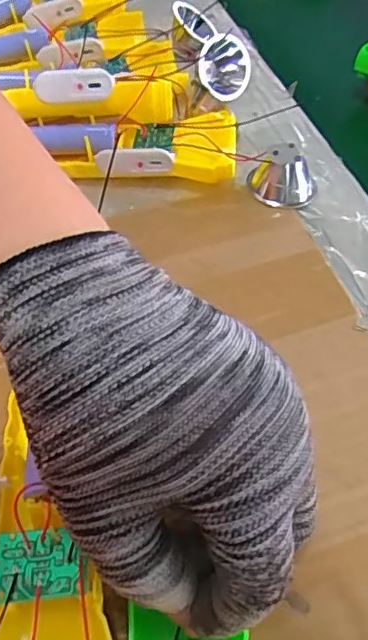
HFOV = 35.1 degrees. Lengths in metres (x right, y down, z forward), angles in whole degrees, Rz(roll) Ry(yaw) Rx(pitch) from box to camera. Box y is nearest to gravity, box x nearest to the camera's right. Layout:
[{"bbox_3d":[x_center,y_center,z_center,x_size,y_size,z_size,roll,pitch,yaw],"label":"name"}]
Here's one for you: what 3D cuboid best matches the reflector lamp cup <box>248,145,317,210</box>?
[{"bbox_3d":[0.060,-0.088,0.355,0.041,0.026,0.034,6,54,6],"label":"reflector lamp cup"}]

